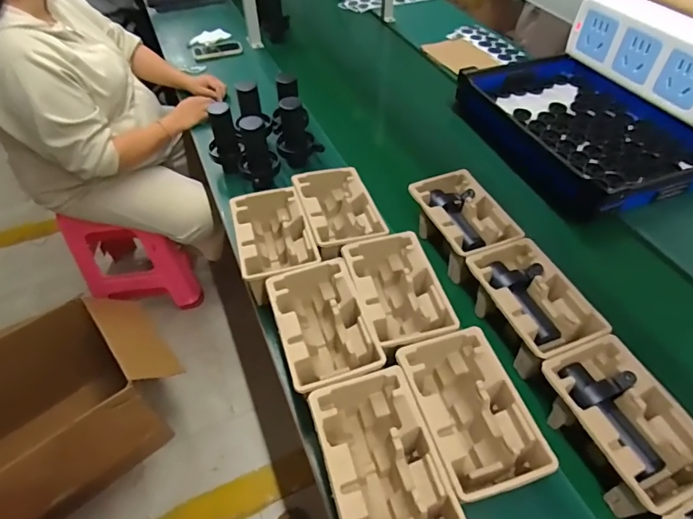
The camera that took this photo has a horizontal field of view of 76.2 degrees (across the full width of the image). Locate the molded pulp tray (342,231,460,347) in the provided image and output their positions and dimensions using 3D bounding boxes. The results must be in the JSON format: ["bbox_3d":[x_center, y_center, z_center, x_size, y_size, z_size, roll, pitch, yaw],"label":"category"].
[{"bbox_3d":[0.091,0.074,0.820,0.141,0.110,0.220,-14,50,-10],"label":"molded pulp tray"}]

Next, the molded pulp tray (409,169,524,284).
[{"bbox_3d":[0.243,-0.075,0.940,0.142,0.110,0.212,-18,51,-14],"label":"molded pulp tray"}]

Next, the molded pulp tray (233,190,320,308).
[{"bbox_3d":[-0.147,-0.028,0.910,0.142,0.120,0.225,-15,50,-11],"label":"molded pulp tray"}]

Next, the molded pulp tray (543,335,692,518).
[{"bbox_3d":[0.414,0.253,0.674,0.152,0.097,0.228,-18,51,-14],"label":"molded pulp tray"}]

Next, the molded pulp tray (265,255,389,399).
[{"bbox_3d":[-0.040,0.132,0.780,0.144,0.116,0.230,-15,50,-11],"label":"molded pulp tray"}]

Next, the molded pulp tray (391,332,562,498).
[{"bbox_3d":[0.180,0.239,0.676,0.143,0.103,0.231,-15,50,-11],"label":"molded pulp tray"}]

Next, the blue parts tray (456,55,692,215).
[{"bbox_3d":[0.662,-0.367,1.228,0.466,0.120,0.610,-18,50,-13],"label":"blue parts tray"}]

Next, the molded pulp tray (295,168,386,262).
[{"bbox_3d":[-0.015,-0.085,0.946,0.145,0.099,0.247,-16,50,-12],"label":"molded pulp tray"}]

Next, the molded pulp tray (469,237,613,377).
[{"bbox_3d":[0.332,0.084,0.813,0.153,0.088,0.232,-17,50,-13],"label":"molded pulp tray"}]

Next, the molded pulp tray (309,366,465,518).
[{"bbox_3d":[0.046,0.298,0.635,0.144,0.115,0.227,-14,50,-10],"label":"molded pulp tray"}]

